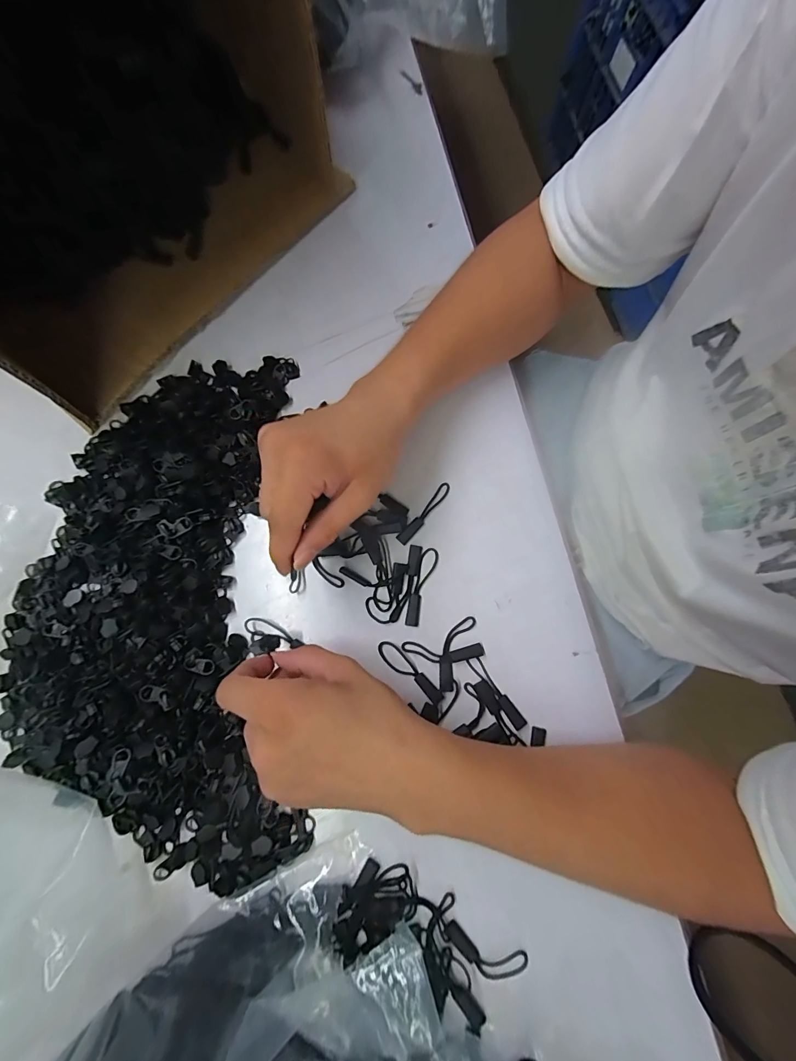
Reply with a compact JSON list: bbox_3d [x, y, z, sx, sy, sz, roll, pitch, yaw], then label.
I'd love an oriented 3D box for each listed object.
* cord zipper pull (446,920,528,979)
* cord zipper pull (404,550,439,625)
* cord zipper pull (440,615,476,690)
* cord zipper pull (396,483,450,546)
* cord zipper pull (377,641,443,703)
[{"bbox_3d":[0.054,0.270,0.249,0.055,0.004,0.020,22,79,4],"label":"cord zipper pull"},{"bbox_3d":[0.018,0.042,0.299,0.012,0.004,0.060,18,78,3],"label":"cord zipper pull"},{"bbox_3d":[0.041,0.089,0.288,0.016,0.004,0.056,22,79,4],"label":"cord zipper pull"},{"bbox_3d":[0.022,-0.014,0.312,0.010,0.004,0.061,40,80,7],"label":"cord zipper pull"},{"bbox_3d":[0.008,0.103,0.285,0.058,0.004,0.015,43,81,8],"label":"cord zipper pull"}]

